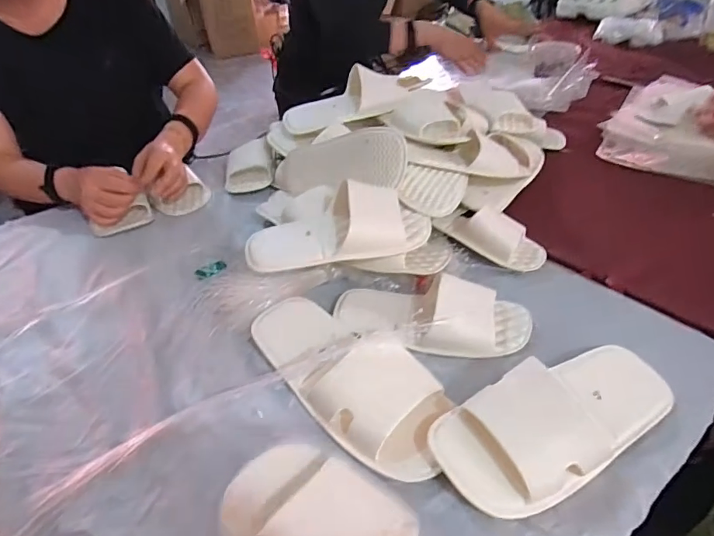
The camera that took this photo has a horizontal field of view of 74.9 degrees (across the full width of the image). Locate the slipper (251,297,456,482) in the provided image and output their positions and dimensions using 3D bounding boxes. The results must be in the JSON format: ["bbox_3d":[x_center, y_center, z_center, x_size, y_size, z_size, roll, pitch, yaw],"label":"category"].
[{"bbox_3d":[-0.017,0.108,0.503,0.270,0.052,0.111,30,50,32],"label":"slipper"}]

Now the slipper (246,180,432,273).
[{"bbox_3d":[-0.023,-0.060,0.607,0.235,0.070,0.089,-6,41,-1],"label":"slipper"}]

